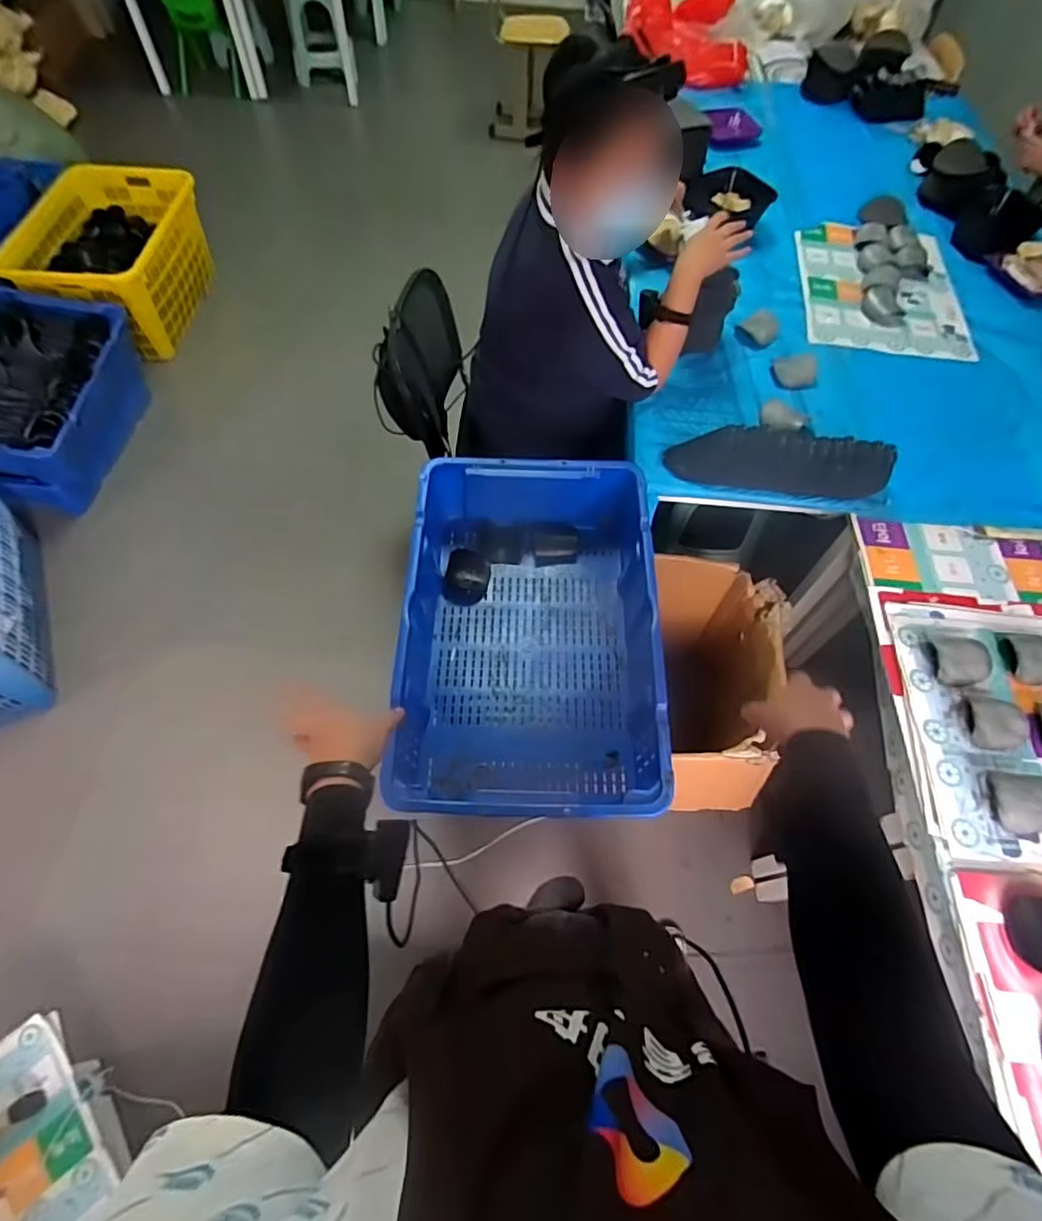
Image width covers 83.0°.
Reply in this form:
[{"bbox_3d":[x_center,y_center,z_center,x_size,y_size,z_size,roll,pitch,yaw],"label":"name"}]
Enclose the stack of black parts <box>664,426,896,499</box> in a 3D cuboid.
[{"bbox_3d":[0.489,-0.282,1.105,0.407,0.102,0.069,5,61,2],"label":"stack of black parts"}]

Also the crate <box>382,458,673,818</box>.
[{"bbox_3d":[0.015,0.036,1.077,0.424,0.168,0.663,1,61,0],"label":"crate"}]

